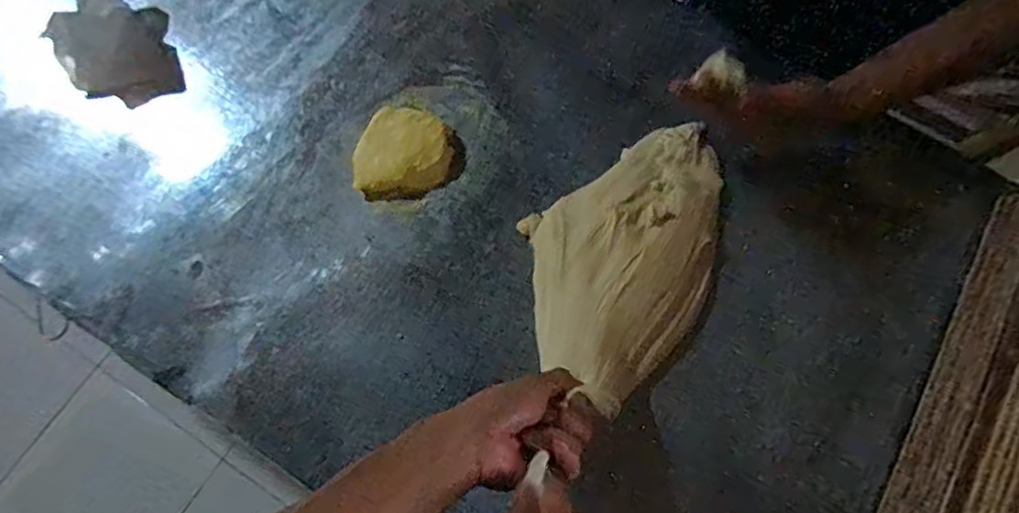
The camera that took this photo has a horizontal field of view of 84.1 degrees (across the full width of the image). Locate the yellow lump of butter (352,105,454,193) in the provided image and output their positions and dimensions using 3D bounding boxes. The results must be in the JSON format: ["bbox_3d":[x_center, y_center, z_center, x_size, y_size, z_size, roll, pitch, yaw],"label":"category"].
[{"bbox_3d":[-0.108,-0.107,0.569,0.094,0.026,0.082,-1,74,-1],"label":"yellow lump of butter"}]

